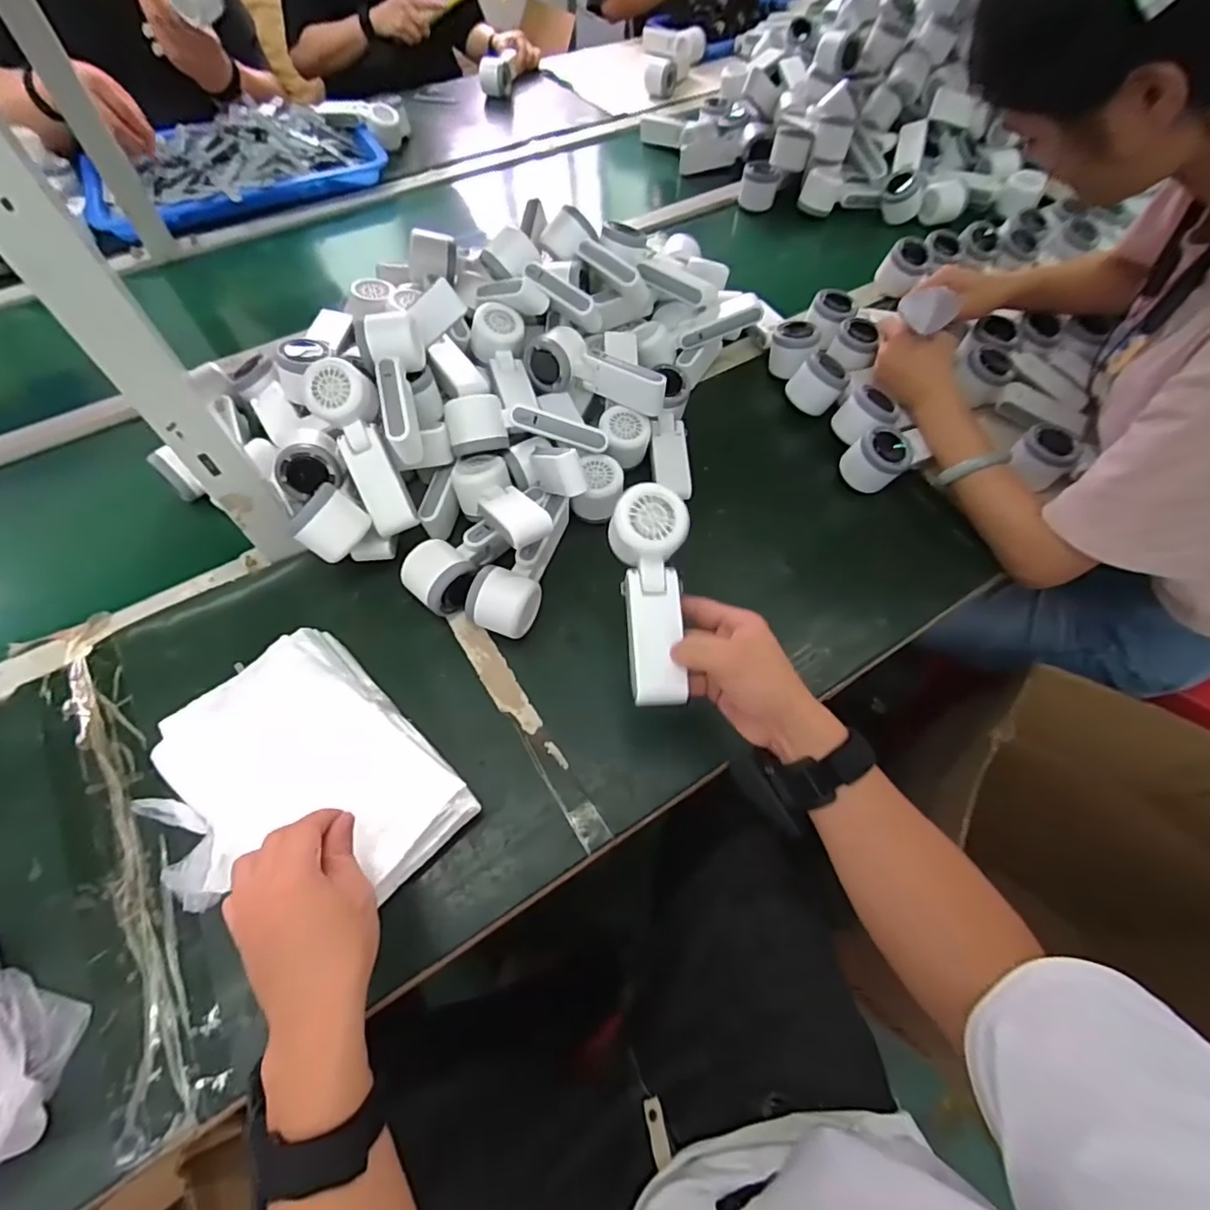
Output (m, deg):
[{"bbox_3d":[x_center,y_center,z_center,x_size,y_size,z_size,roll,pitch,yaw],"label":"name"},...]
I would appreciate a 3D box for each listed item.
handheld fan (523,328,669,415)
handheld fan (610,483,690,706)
[{"bbox_3d":[-0.010,-0.258,0.639,0.174,0.051,0.055,23,62,13],"label":"handheld fan"},{"bbox_3d":[0.036,-0.007,0.451,0.054,0.036,0.166,-2,82,-1],"label":"handheld fan"}]

